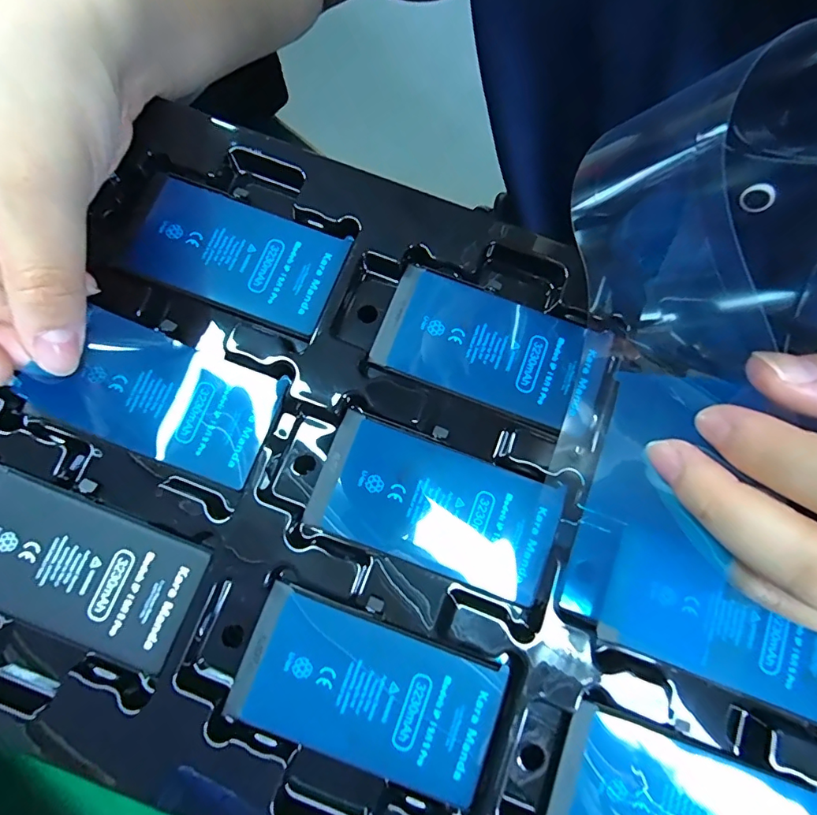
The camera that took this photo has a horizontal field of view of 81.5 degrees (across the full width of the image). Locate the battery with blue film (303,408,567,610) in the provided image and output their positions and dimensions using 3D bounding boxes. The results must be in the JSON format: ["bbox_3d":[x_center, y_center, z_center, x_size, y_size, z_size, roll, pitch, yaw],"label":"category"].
[{"bbox_3d":[0.010,0.035,0.169,0.084,0.004,0.043,21,80,3],"label":"battery with blue film"}]

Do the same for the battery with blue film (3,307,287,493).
[{"bbox_3d":[-0.094,-0.005,0.174,0.089,0.004,0.042,20,80,3],"label":"battery with blue film"}]

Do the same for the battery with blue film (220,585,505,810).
[{"bbox_3d":[-0.014,0.094,0.156,0.083,0.004,0.043,20,80,3],"label":"battery with blue film"}]

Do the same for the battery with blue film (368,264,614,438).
[{"bbox_3d":[0.031,-0.023,0.181,0.083,0.004,0.043,22,80,3],"label":"battery with blue film"}]

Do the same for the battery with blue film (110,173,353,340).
[{"bbox_3d":[-0.069,-0.062,0.185,0.083,0.004,0.042,21,80,3],"label":"battery with blue film"}]

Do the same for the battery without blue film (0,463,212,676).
[{"bbox_3d":[-0.115,0.054,0.160,0.084,0.004,0.044,21,80,3],"label":"battery without blue film"}]

